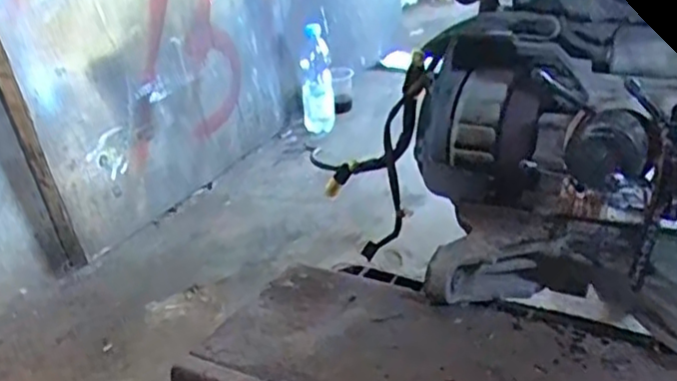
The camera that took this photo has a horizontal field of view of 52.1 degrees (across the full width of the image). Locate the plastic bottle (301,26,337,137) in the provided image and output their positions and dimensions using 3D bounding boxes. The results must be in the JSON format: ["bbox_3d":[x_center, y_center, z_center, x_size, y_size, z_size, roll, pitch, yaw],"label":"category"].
[{"bbox_3d":[-0.051,-0.240,1.524,0.073,0.242,0.071,-7,27,0],"label":"plastic bottle"}]

